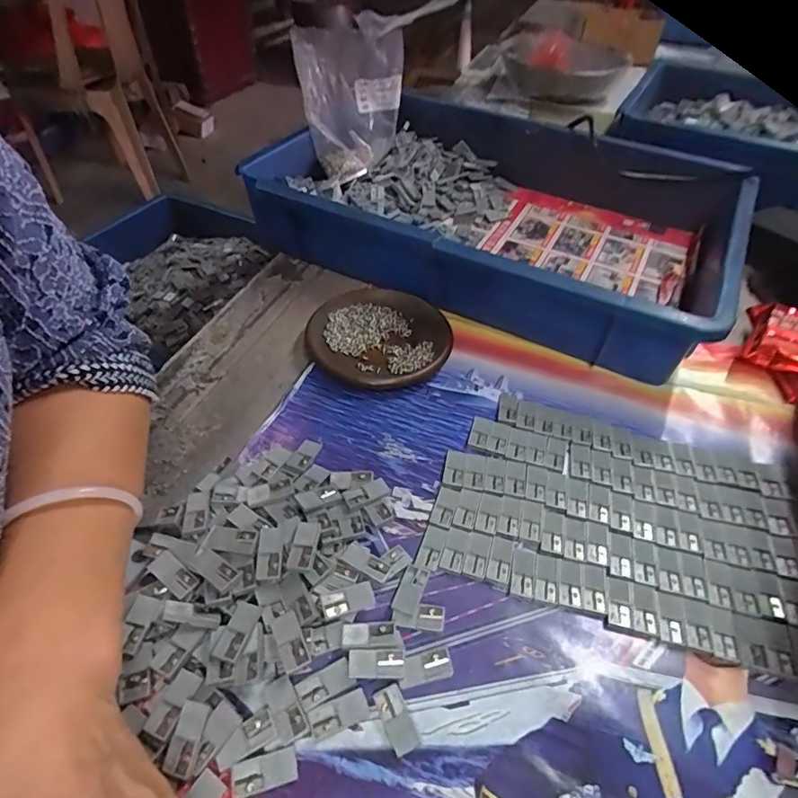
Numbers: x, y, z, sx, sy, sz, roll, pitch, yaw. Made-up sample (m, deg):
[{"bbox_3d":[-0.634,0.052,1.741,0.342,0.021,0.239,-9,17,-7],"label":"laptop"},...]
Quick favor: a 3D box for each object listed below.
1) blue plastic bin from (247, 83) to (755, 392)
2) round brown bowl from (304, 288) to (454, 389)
[{"bbox_3d":[0.099,-0.190,0.502,0.427,0.075,0.307,27,52,21],"label":"blue plastic bin"},{"bbox_3d":[-0.016,-0.049,0.413,0.112,0.019,0.106,1,48,-1],"label":"round brown bowl"}]

